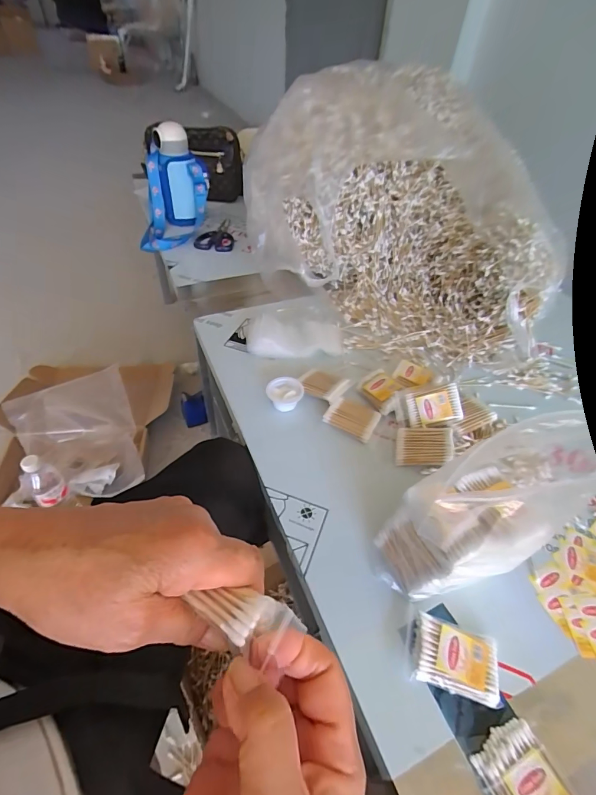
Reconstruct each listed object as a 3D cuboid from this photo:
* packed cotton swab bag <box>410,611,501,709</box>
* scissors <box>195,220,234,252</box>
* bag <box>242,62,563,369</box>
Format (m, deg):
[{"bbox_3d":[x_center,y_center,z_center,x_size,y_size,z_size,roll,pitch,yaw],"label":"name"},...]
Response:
[{"bbox_3d":[0.148,0.244,0.363,0.076,0.017,0.058,14,47,9],"label":"packed cotton swab bag"},{"bbox_3d":[-0.198,-0.403,0.955,0.087,0.013,0.147,6,46,1],"label":"scissors"},{"bbox_3d":[0.182,-0.338,0.708,0.389,0.323,0.600,-33,57,-31],"label":"bag"}]

